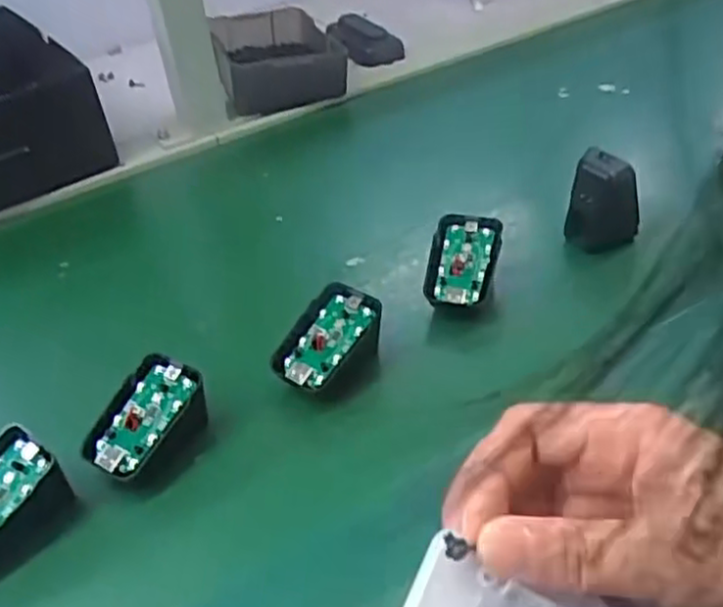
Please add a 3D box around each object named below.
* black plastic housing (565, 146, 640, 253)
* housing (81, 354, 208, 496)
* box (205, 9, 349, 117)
[{"bbox_3d":[0.168,-0.069,0.503,0.046,0.069,0.029,15,46,21],"label":"black plastic housing"},{"bbox_3d":[-0.119,0.068,0.402,0.050,0.038,0.068,20,48,25],"label":"housing"},{"bbox_3d":[-0.086,-0.256,0.736,0.116,0.055,0.155,-10,43,-6],"label":"box"}]

